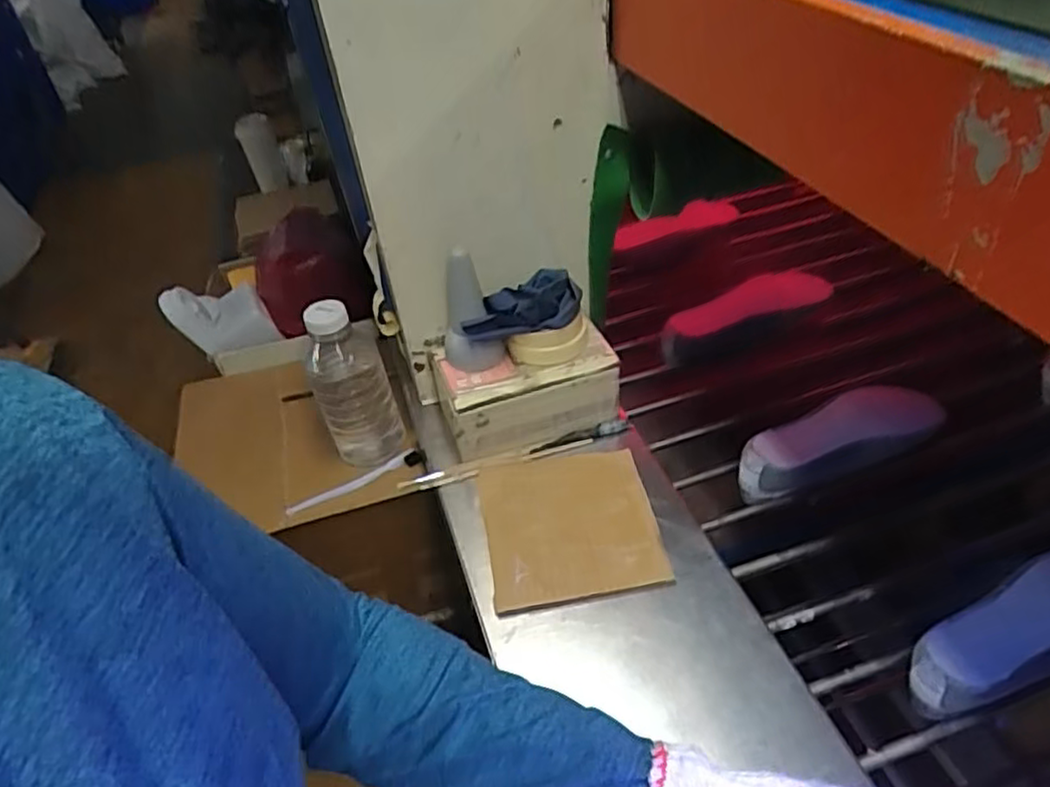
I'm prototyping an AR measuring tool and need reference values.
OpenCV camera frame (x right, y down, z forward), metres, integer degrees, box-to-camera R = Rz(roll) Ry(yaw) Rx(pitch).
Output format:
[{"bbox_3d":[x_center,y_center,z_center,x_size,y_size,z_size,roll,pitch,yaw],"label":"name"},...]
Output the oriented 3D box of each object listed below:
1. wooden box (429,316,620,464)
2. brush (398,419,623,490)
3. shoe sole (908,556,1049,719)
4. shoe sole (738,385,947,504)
[{"bbox_3d":[0.002,-0.004,0.805,0.202,0.088,0.115,-11,41,-7],"label":"wooden box"},{"bbox_3d":[-0.008,0.065,0.785,0.271,0.012,0.019,-14,41,-10],"label":"brush"},{"bbox_3d":[0.451,0.201,0.610,0.253,0.030,0.076,-18,54,-9],"label":"shoe sole"},{"bbox_3d":[0.361,0.055,0.795,0.252,0.049,0.094,-20,51,-16],"label":"shoe sole"}]

